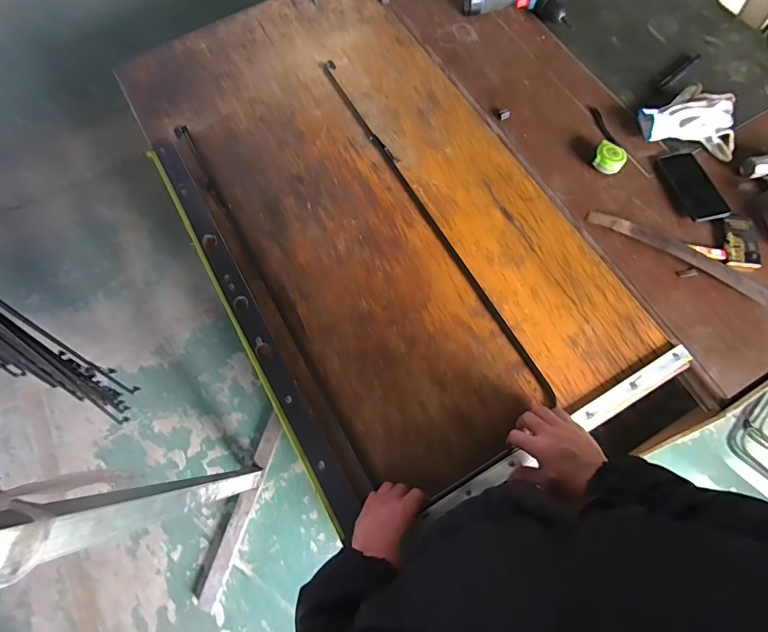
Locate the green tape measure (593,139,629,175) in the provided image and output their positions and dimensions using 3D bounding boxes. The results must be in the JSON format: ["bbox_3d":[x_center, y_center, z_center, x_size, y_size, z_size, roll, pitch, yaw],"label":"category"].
[{"bbox_3d":[0.443,-0.309,0.801,0.059,0.038,0.048,35,75,12],"label":"green tape measure"}]

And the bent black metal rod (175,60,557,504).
[{"bbox_3d":[-0.057,-0.126,0.774,0.364,0.014,0.892,-30,73,-9],"label":"bent black metal rod"}]

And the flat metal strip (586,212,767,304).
[{"bbox_3d":[0.538,-0.118,0.739,0.329,0.025,0.035,30,74,11],"label":"flat metal strip"}]

